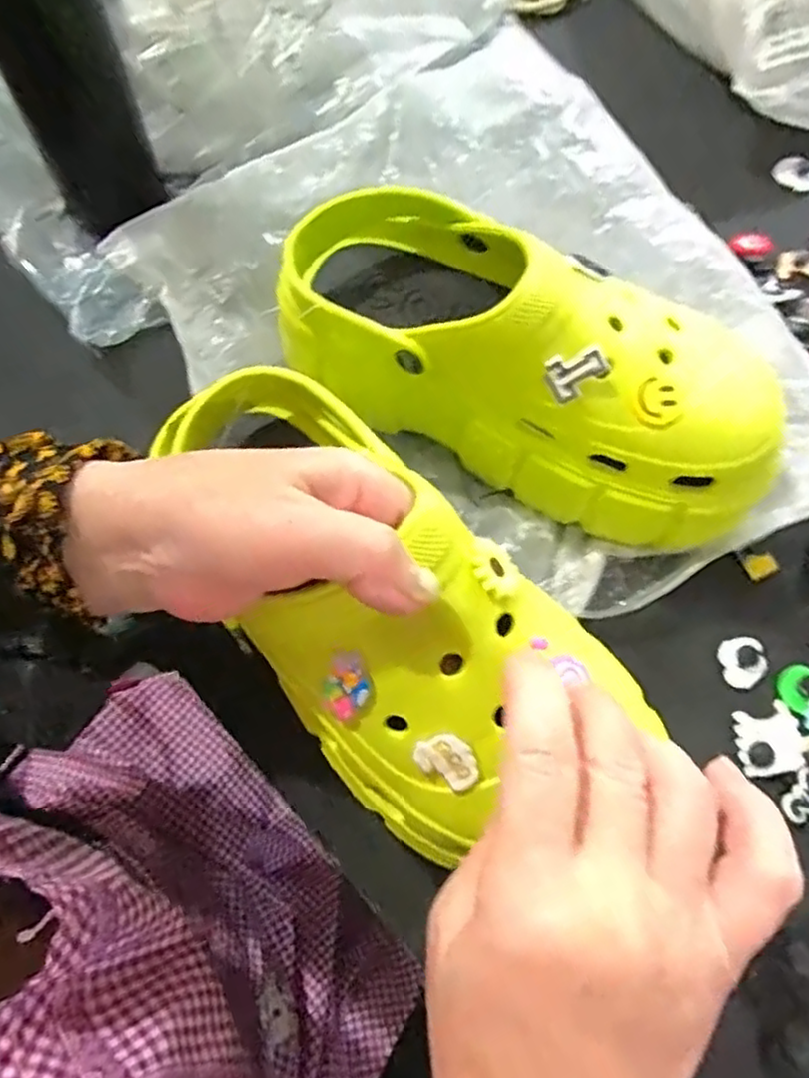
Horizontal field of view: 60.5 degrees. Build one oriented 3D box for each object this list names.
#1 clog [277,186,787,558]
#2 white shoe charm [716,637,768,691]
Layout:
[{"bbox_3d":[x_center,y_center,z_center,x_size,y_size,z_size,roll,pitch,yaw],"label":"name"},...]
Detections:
[{"bbox_3d":[0.058,-0.089,0.342,0.243,0.110,0.099,26,68,8],"label":"clog"},{"bbox_3d":[0.171,0.062,0.350,0.022,0.006,0.025,-10,68,-6],"label":"white shoe charm"}]

